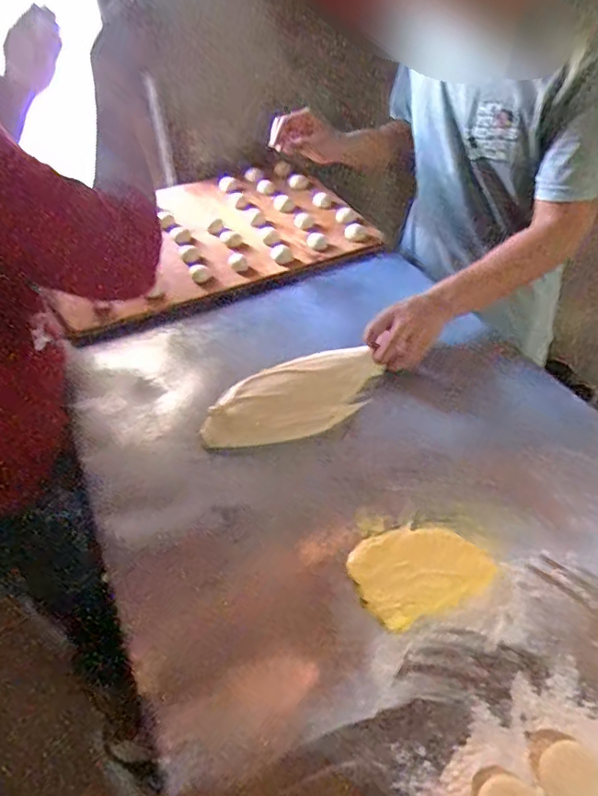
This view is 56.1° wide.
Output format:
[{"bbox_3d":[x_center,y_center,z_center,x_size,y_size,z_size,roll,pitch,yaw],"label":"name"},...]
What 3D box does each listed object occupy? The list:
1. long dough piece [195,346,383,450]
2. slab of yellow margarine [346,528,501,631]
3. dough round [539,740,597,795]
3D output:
[{"bbox_3d":[-0.008,-0.001,0.764,0.256,0.032,0.114,-22,47,-18],"label":"long dough piece"},{"bbox_3d":[0.127,0.178,0.584,0.140,0.016,0.097,-17,46,-14],"label":"slab of yellow margarine"},{"bbox_3d":[0.220,0.306,0.452,0.047,0.012,0.047,-2,44,2],"label":"dough round"}]

